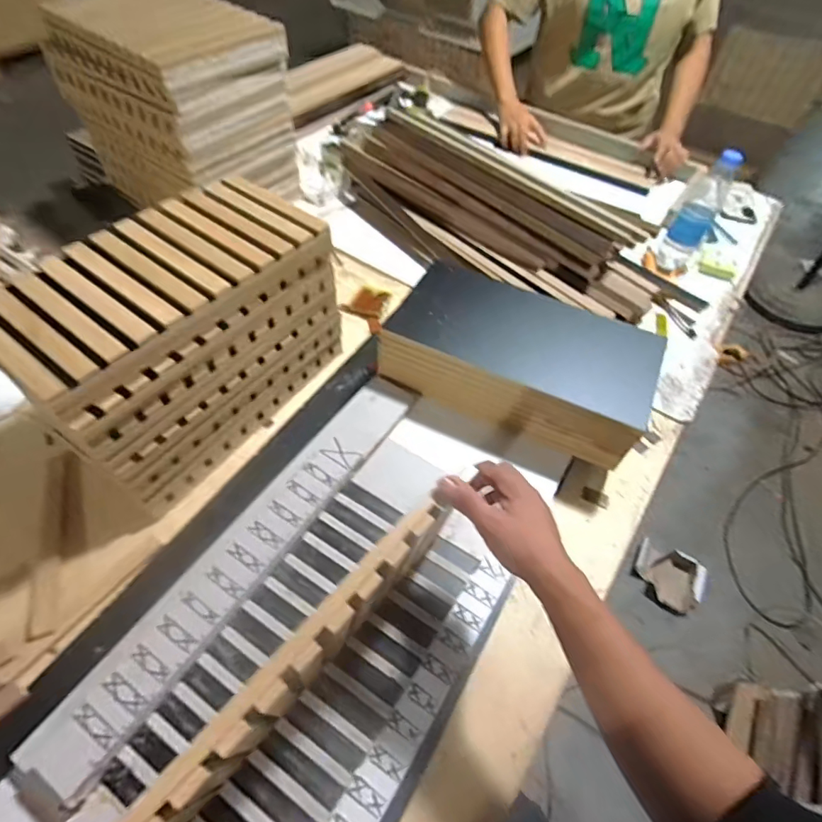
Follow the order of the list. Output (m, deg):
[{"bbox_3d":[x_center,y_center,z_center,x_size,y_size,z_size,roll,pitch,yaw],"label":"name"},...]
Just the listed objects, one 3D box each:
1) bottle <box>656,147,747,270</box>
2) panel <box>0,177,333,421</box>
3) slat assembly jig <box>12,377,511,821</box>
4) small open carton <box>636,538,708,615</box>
[{"bbox_3d":[0.525,-0.369,0.900,0.067,0.222,0.075,30,57,17],"label":"bottle"},{"bbox_3d":[-0.281,-0.157,0.557,0.181,0.034,0.347,34,60,18],"label":"panel"},{"bbox_3d":[-0.081,0.207,0.531,0.292,0.042,0.606,30,59,15],"label":"slat assembly jig"},{"bbox_3d":[0.746,0.476,1.424,0.190,0.054,0.168,24,55,14],"label":"small open carton"}]

